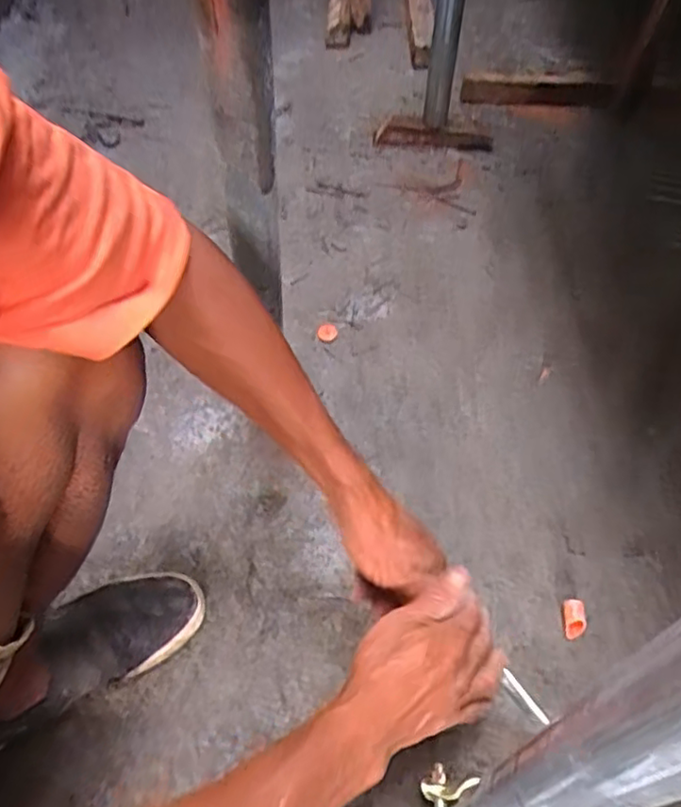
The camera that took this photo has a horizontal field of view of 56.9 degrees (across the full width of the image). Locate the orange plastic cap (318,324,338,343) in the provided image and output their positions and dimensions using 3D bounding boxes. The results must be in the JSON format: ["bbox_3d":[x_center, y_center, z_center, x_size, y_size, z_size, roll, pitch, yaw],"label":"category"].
[{"bbox_3d":[-0.019,-0.101,0.907,0.028,0.011,0.027,-1,50,1],"label":"orange plastic cap"}]

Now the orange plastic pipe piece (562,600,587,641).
[{"bbox_3d":[0.244,0.225,0.656,0.020,0.016,0.037,1,50,2],"label":"orange plastic pipe piece"}]

